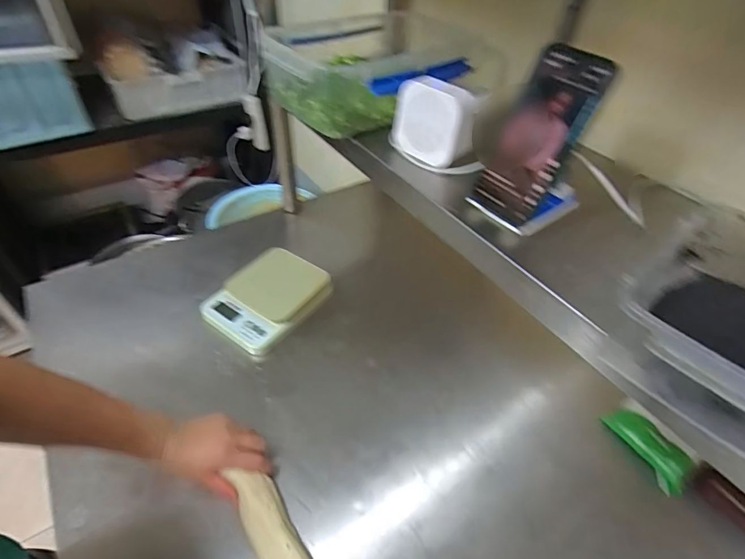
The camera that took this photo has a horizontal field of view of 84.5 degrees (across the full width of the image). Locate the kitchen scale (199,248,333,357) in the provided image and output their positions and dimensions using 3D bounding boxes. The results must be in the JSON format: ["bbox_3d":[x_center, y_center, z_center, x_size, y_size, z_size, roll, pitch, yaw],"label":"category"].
[{"bbox_3d":[-0.183,0.032,0.727,0.153,0.043,0.195,31,49,23],"label":"kitchen scale"}]

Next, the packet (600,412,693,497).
[{"bbox_3d":[0.387,0.230,0.569,0.020,0.055,0.114,25,26,-45],"label":"packet"}]

